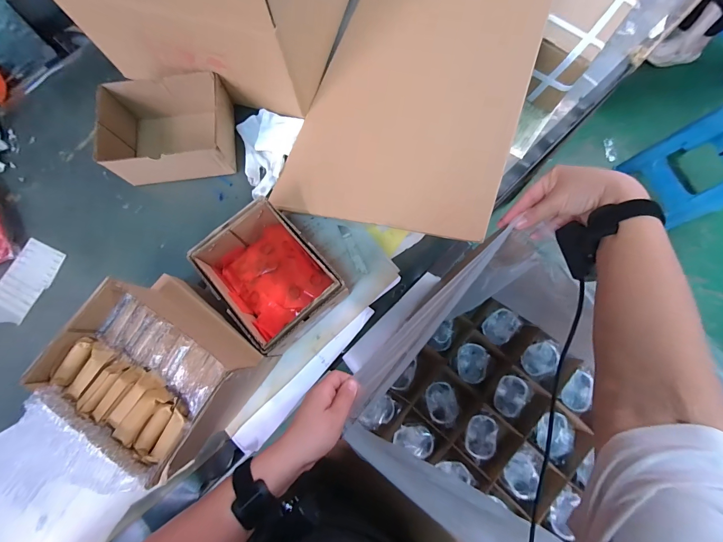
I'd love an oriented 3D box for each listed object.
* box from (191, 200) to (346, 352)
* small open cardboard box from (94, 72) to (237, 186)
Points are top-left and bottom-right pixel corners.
[{"bbox_3d":[-0.143,0.009,0.518,0.153,0.094,0.199,-41,80,-7],"label":"box"},{"bbox_3d":[-0.343,-0.251,0.583,0.198,0.089,0.157,-5,78,0],"label":"small open cardboard box"}]

